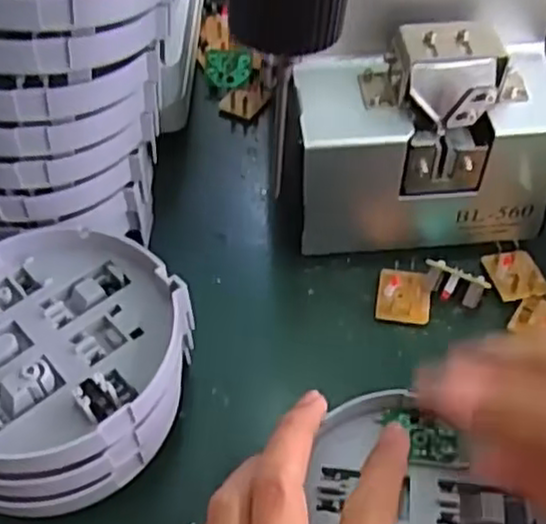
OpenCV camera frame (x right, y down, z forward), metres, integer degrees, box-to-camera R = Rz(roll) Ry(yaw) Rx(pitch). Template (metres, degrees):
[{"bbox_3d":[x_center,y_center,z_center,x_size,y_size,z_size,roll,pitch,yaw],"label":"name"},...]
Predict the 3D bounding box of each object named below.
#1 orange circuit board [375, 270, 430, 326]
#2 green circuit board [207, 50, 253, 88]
[{"bbox_3d":[0.063,0.017,0.351,0.025,0.007,0.028,8,50,7],"label":"orange circuit board"},{"bbox_3d":[-0.028,-0.122,0.460,0.028,0.022,0.006,0,13,-13],"label":"green circuit board"}]

